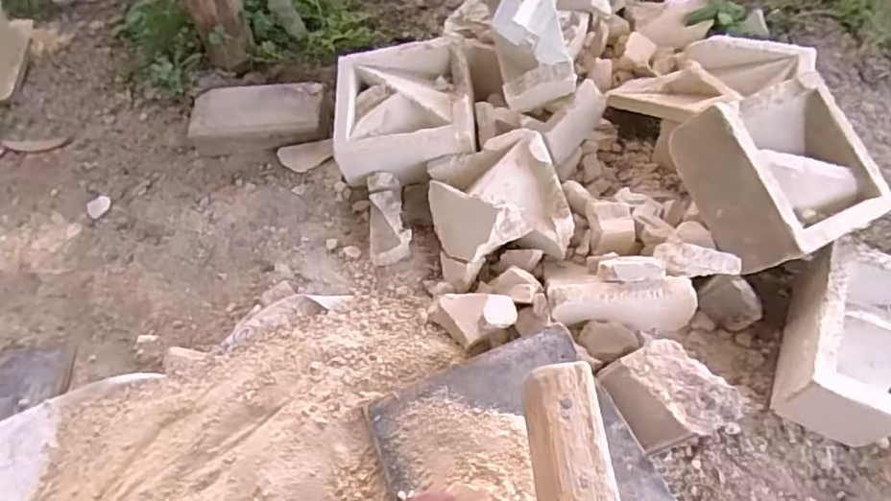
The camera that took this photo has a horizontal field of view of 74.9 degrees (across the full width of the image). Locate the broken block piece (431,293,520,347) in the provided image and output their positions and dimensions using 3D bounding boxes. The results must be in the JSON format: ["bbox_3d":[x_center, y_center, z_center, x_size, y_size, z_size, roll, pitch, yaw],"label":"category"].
[{"bbox_3d":[0.033,0.082,0.706,0.101,0.034,0.058,7,58,7],"label":"broken block piece"}]

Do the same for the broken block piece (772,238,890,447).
[{"bbox_3d":[0.461,0.105,0.669,0.103,0.098,0.197,19,59,16],"label":"broken block piece"}]

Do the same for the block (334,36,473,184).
[{"bbox_3d":[-0.063,-0.216,0.882,0.210,0.070,0.211,-7,57,-2],"label":"block"}]

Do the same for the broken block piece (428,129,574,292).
[{"bbox_3d":[0.066,-0.067,0.779,0.165,0.084,0.178,-11,57,-4],"label":"broken block piece"}]

